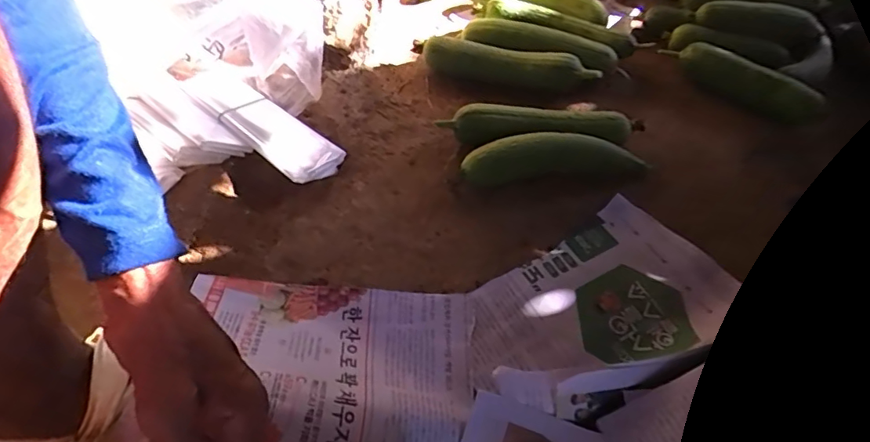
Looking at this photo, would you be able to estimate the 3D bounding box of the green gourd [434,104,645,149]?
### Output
[{"bbox_3d":[0.130,-0.110,0.634,0.249,0.046,0.056,-3,55,-5],"label":"green gourd"}]

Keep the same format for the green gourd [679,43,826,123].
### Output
[{"bbox_3d":[0.429,-0.192,0.707,0.187,0.050,0.051,32,59,18],"label":"green gourd"}]

